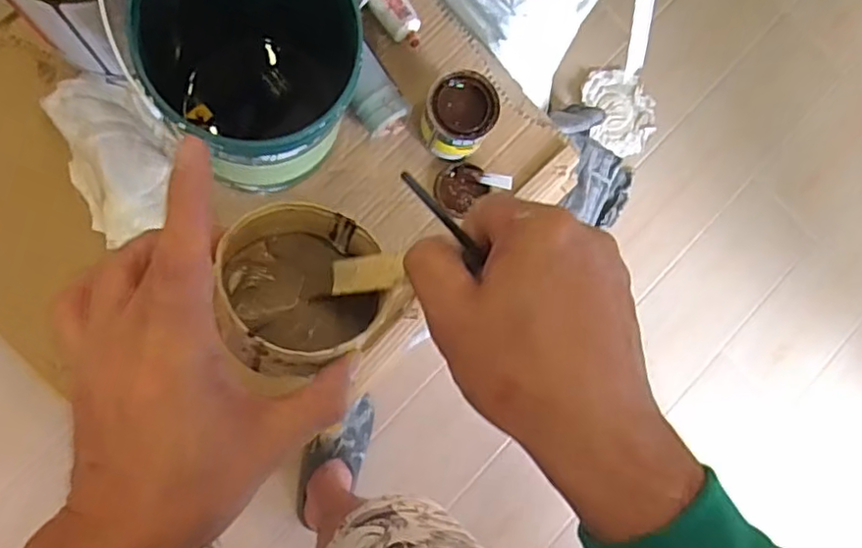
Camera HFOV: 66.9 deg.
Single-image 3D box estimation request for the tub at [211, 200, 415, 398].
[{"bbox_3d":[-0.072,0.013,0.345,0.088,0.068,0.088,10,61,-19],"label":"tub"}]

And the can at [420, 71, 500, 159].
[{"bbox_3d":[0.026,-0.164,0.680,0.073,0.064,0.080,1,85,-10],"label":"can"}]

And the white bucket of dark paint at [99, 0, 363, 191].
[{"bbox_3d":[-0.158,-0.183,0.577,0.161,0.205,0.181,-31,92,-11],"label":"white bucket of dark paint"}]

